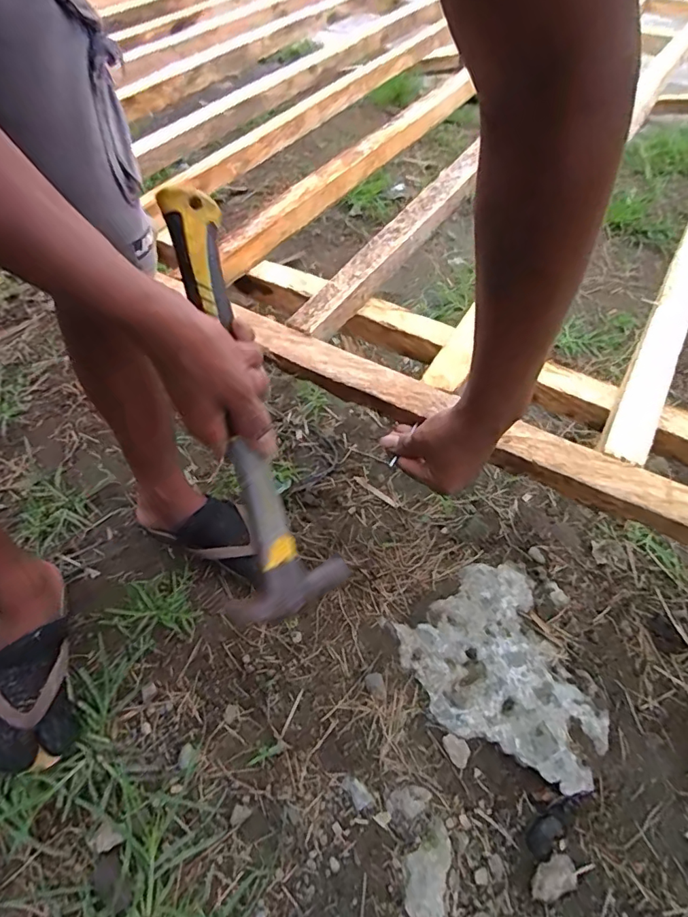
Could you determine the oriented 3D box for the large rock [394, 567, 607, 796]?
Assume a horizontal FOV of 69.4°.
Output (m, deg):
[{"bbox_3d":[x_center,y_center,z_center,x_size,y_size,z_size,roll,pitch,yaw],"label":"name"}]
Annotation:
[{"bbox_3d":[0.198,0.280,0.647,0.218,0.032,0.278,-12,53,-11],"label":"large rock"}]

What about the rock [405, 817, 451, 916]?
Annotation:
[{"bbox_3d":[0.091,0.444,0.532,0.045,0.017,0.092,9,52,5],"label":"rock"}]

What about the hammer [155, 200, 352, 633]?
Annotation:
[{"bbox_3d":[-0.074,-0.034,0.375,0.087,0.034,0.319,-15,98,-12],"label":"hammer"}]

